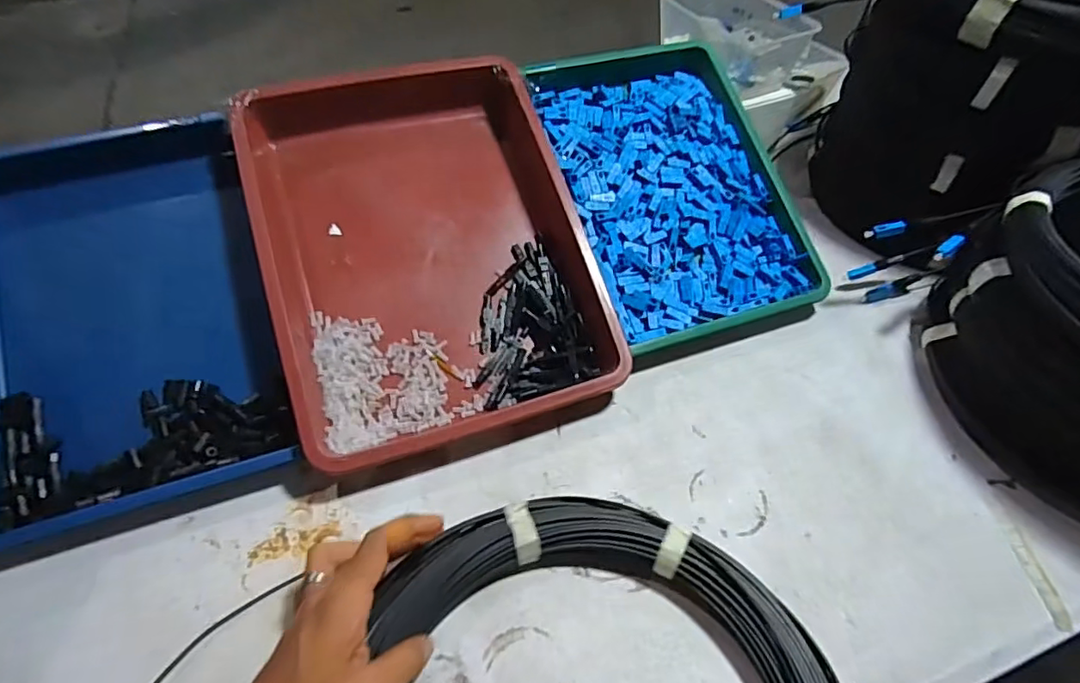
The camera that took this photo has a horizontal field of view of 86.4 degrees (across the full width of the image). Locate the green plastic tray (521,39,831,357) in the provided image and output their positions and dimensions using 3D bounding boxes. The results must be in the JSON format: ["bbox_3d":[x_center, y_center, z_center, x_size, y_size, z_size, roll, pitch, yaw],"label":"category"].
[{"bbox_3d":[0.131,-0.162,0.579,0.207,0.029,0.321,-16,75,-12],"label":"green plastic tray"}]

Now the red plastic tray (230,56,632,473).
[{"bbox_3d":[-0.101,-0.091,0.512,0.269,0.063,0.359,-16,73,-13],"label":"red plastic tray"}]

